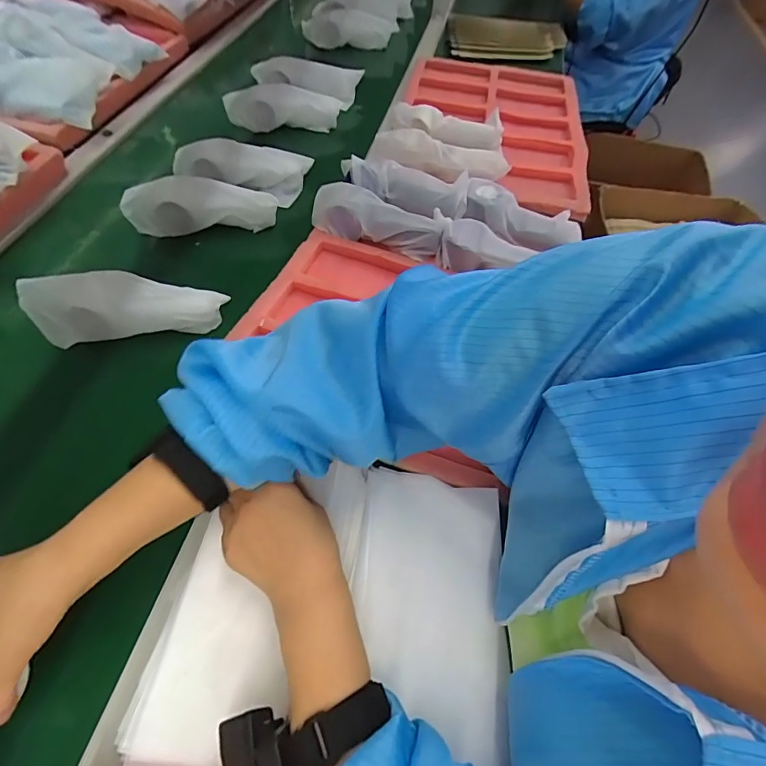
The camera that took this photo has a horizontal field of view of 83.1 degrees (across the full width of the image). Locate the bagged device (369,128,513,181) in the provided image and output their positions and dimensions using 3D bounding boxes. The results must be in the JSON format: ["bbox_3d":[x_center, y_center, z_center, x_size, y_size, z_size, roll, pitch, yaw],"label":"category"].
[{"bbox_3d":[0.090,-0.357,0.681,0.214,0.044,0.071,10,55,3],"label":"bagged device"}]

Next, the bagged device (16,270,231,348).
[{"bbox_3d":[-0.286,-0.087,0.491,0.202,0.059,0.052,-6,56,-9],"label":"bagged device"}]

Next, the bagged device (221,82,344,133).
[{"bbox_3d":[-0.176,-0.487,0.763,0.194,0.070,0.040,-1,56,-6],"label":"bagged device"}]

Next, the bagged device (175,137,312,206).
[{"bbox_3d":[-0.209,-0.324,0.651,0.195,0.073,0.047,2,54,-19],"label":"bagged device"}]

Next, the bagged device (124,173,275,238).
[{"bbox_3d":[-0.246,-0.241,0.592,0.191,0.061,0.046,-2,56,-6],"label":"bagged device"}]

